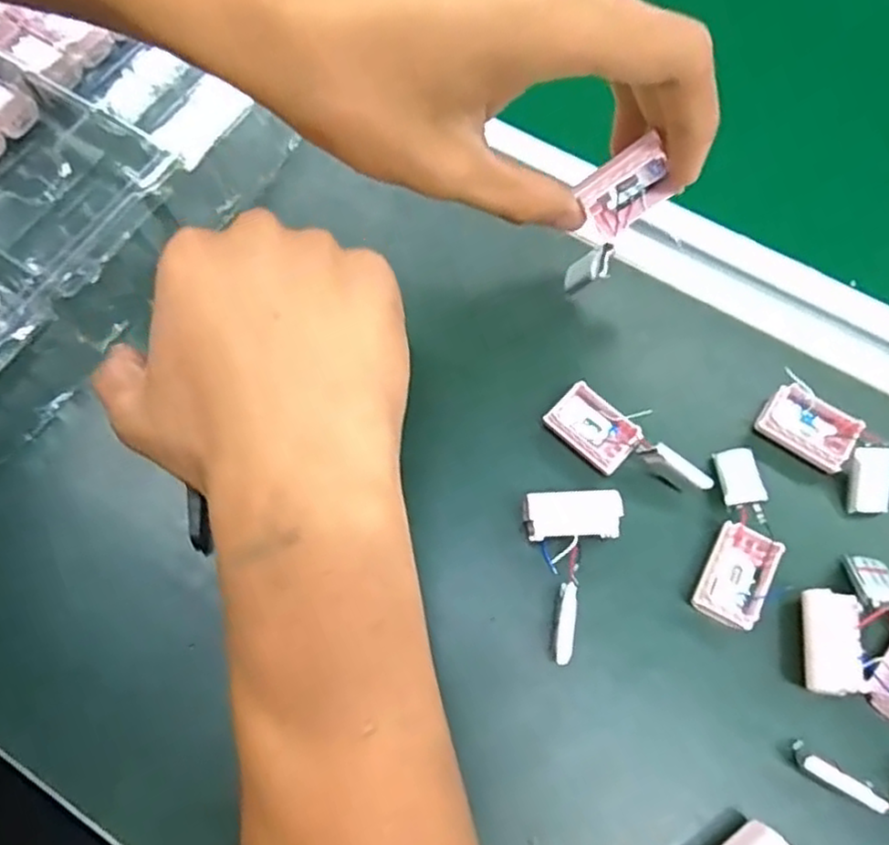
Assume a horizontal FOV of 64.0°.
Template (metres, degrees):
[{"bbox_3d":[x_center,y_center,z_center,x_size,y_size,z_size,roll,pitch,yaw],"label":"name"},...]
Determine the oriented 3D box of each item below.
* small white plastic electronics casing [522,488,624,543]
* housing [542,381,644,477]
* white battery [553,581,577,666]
[{"bbox_3d":[0.047,0.036,0.268,0.035,0.019,0.018,-1,70,-2],"label":"small white plastic electronics casing"},{"bbox_3d":[0.059,0.003,0.285,0.023,0.015,0.034,-43,76,-15],"label":"housing"},{"bbox_3d":[0.043,0.073,0.256,0.007,0.012,0.027,8,70,2],"label":"white battery"}]

